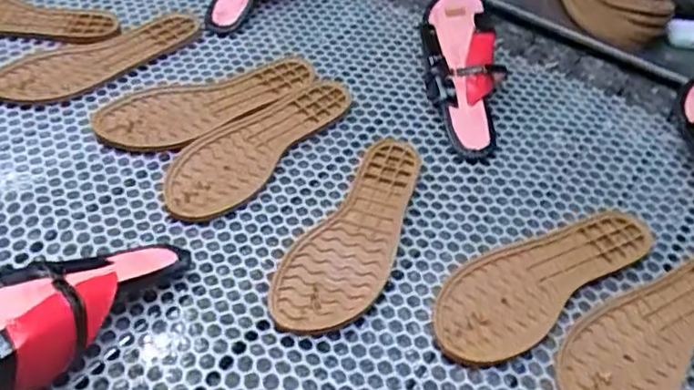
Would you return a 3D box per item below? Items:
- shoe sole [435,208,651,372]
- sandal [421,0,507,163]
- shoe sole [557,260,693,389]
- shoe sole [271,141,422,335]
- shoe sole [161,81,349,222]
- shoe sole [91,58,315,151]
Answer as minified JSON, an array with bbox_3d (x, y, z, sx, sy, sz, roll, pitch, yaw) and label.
[{"bbox_3d":[0.181,0.074,0.577,0.241,0.008,0.087,-22,53,-23],"label":"shoe sole"},{"bbox_3d":[0.138,-0.144,0.723,0.097,0.077,0.219,1,47,-4],"label":"sandal"},{"bbox_3d":[0.271,0.108,0.550,0.243,0.025,0.084,-30,57,-28],"label":"shoe sole"},{"bbox_3d":[0.016,0.032,0.603,0.084,0.008,0.248,25,50,17],"label":"shoe sole"},{"bbox_3d":[-0.088,-0.055,0.675,0.092,0.019,0.245,35,54,25],"label":"shoe sole"},{"bbox_3d":[-0.145,-0.097,0.703,0.242,0.018,0.082,-19,64,-21],"label":"shoe sole"}]

